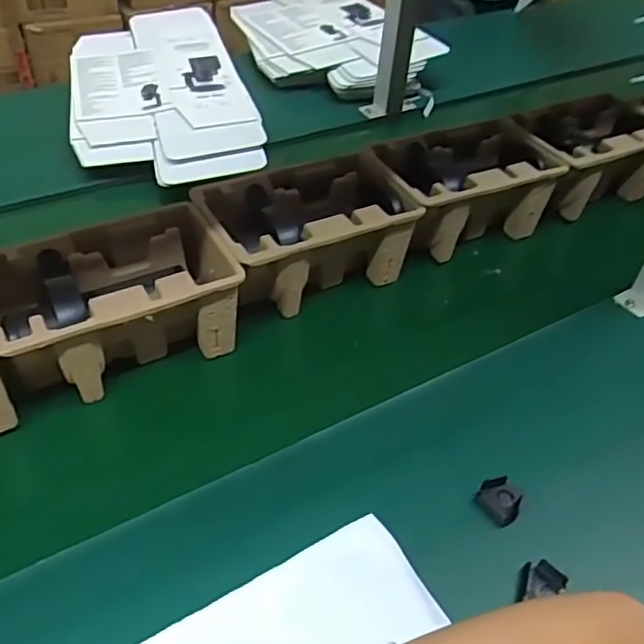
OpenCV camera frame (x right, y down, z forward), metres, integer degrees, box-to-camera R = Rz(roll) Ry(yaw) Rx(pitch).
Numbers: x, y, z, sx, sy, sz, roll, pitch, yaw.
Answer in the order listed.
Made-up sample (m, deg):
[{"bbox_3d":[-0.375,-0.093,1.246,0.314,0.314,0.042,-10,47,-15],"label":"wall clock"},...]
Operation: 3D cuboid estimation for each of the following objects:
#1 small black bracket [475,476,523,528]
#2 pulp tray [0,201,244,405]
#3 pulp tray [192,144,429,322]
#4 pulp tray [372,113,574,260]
[{"bbox_3d":[0.155,0.153,0.539,0.033,0.016,0.039,-14,46,-23],"label":"small black bracket"},{"bbox_3d":[-0.207,-0.016,0.626,0.223,0.102,0.145,-18,47,-26],"label":"pulp tray"},{"bbox_3d":[-0.021,-0.100,0.722,0.222,0.104,0.151,-20,48,-28],"label":"pulp tray"},{"bbox_3d":[0.173,-0.169,0.808,0.222,0.100,0.142,-16,46,-24],"label":"pulp tray"}]

